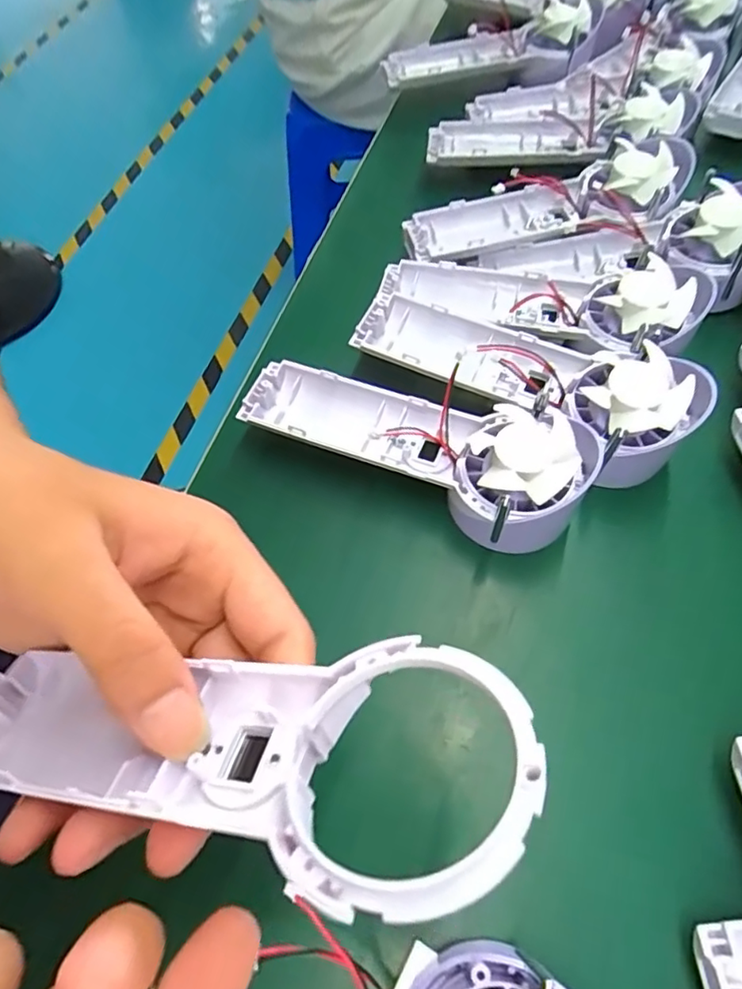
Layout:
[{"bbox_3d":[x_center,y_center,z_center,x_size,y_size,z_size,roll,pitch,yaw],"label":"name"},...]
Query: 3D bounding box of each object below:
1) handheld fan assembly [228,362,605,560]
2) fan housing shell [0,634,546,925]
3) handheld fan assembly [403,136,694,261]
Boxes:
[{"bbox_3d":[0.020,-0.032,0.295,0.174,0.043,0.064,23,65,15],"label":"handheld fan assembly"},{"bbox_3d":[-0.045,0.062,0.152,0.171,0.024,0.055,-2,59,21],"label":"fan housing shell"},{"bbox_3d":[0.110,-0.187,0.373,0.177,0.036,0.066,-14,61,-4],"label":"handheld fan assembly"}]

